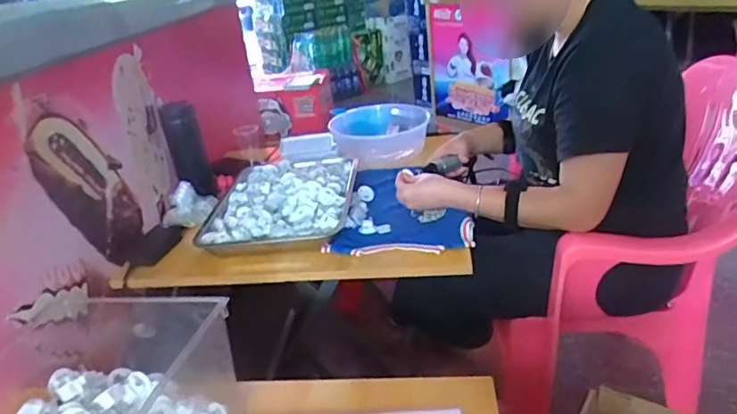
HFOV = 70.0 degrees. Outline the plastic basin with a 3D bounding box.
[{"bbox_3d":[0.030,-0.192,1.369,0.248,0.108,0.250,-5,25,2],"label":"plastic basin"}]

